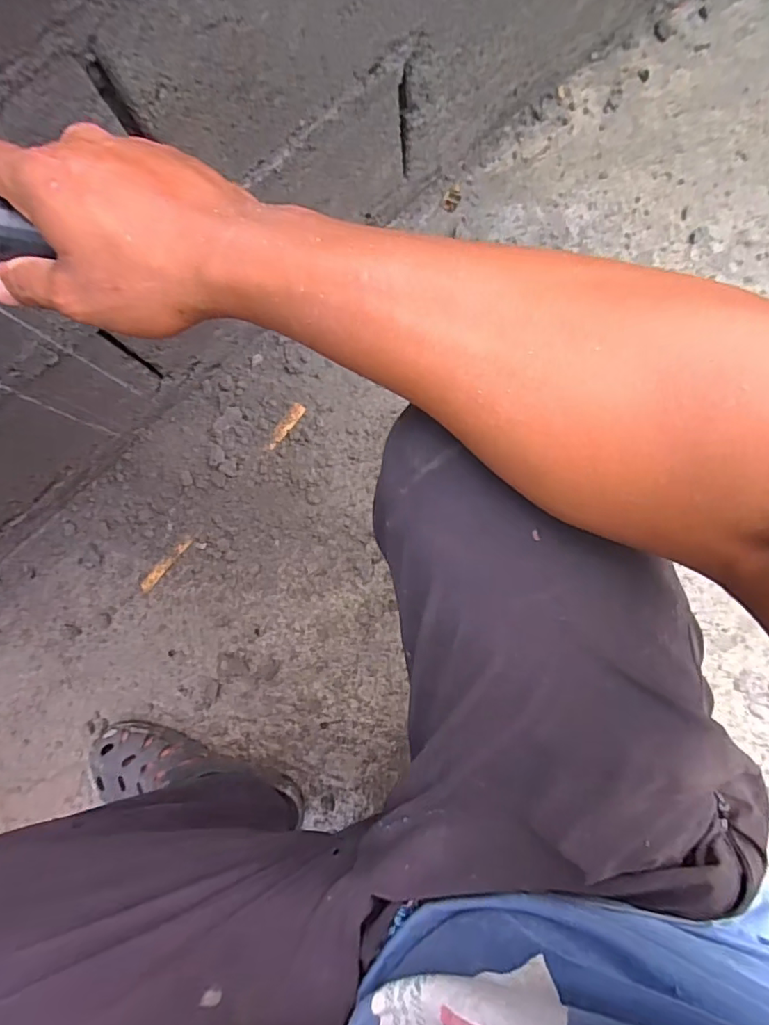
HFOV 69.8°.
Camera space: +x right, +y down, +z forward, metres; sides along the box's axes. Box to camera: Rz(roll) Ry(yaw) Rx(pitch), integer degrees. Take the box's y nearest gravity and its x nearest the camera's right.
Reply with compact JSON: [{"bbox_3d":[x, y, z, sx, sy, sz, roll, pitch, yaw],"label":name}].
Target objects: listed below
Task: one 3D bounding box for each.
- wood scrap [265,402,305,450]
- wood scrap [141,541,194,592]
[{"bbox_3d":[-0.140,-0.120,0.778,0.019,0.010,0.077,34,88,4],"label":"wood scrap"},{"bbox_3d":[-0.306,0.072,0.767,0.016,0.004,0.096,43,89,4],"label":"wood scrap"}]

